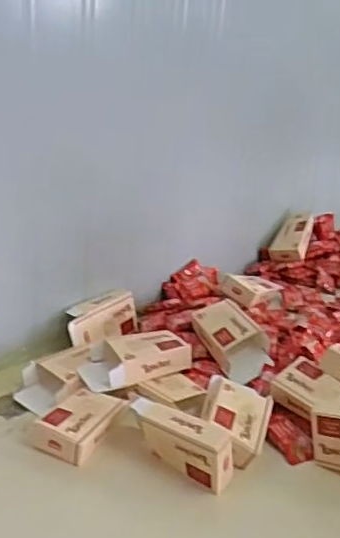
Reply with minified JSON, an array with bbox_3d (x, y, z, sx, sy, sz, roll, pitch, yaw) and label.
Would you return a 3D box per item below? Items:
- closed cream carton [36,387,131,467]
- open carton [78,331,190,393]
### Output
[{"bbox_3d":[-0.111,0.192,0.754,0.072,0.039,0.110,14,23,24],"label":"closed cream carton"},{"bbox_3d":[-0.051,0.124,0.841,0.146,0.041,0.084,-6,23,-28],"label":"open carton"}]

